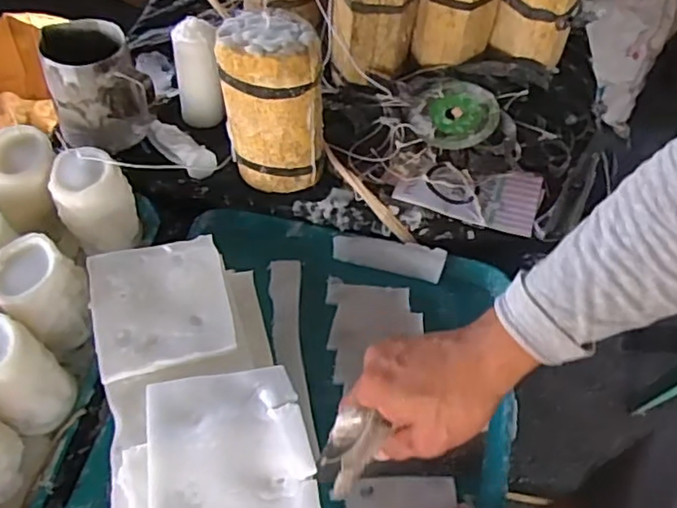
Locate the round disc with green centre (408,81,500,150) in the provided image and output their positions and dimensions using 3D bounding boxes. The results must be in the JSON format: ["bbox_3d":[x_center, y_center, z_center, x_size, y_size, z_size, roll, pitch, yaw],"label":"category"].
[{"bbox_3d":[0.128,-0.155,0.684,0.092,0.020,0.089,2,54,-3],"label":"round disc with green centre"}]

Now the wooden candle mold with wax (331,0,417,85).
[{"bbox_3d":[0.039,-0.266,0.695,0.091,0.113,0.096,8,54,1],"label":"wooden candle mold with wax"}]

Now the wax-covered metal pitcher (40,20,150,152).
[{"bbox_3d":[-0.246,-0.173,0.638,0.091,0.100,0.096,-16,57,-16],"label":"wax-covered metal pitcher"}]

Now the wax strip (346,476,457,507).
[{"bbox_3d":[0.051,0.204,0.510,0.088,0.004,0.039,-1,75,5],"label":"wax strip"}]

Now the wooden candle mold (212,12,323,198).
[{"bbox_3d":[-0.063,-0.149,0.607,0.098,0.151,0.092,1,54,-4],"label":"wooden candle mold"}]

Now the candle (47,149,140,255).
[{"bbox_3d":[-0.237,-0.048,0.609,0.070,0.096,0.070,-21,59,-18],"label":"candle"}]

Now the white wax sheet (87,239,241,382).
[{"bbox_3d":[-0.153,0.041,0.533,0.111,0.007,0.114,-13,61,-15],"label":"white wax sheet"}]

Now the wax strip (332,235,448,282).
[{"bbox_3d":[0.053,0.000,0.651,0.114,0.004,0.035,14,87,4],"label":"wax strip"}]

